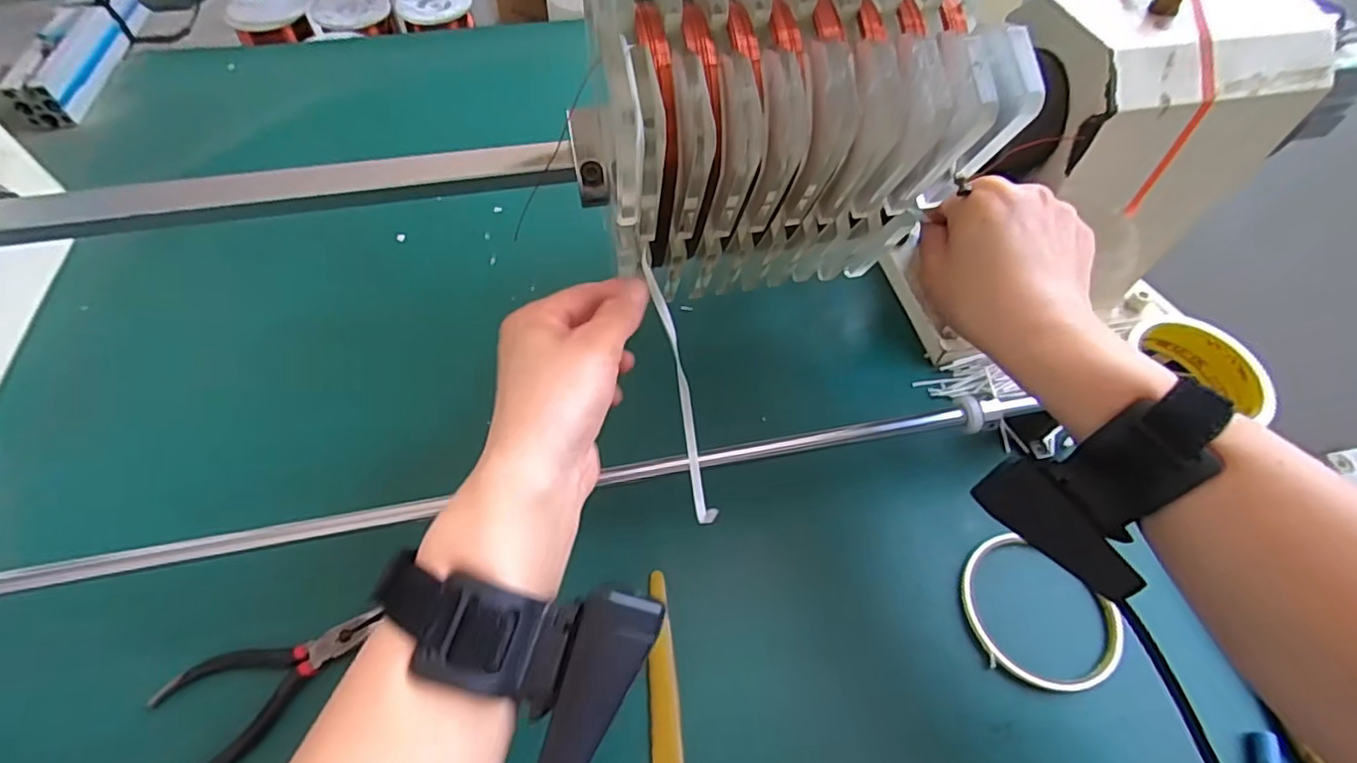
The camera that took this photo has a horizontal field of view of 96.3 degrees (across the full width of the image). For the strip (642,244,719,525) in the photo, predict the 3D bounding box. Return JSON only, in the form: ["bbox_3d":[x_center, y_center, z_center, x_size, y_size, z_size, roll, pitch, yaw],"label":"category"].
[{"bbox_3d":[0.001,0.004,0.330,0.008,0.023,0.151,-10,100,11],"label":"strip"}]

